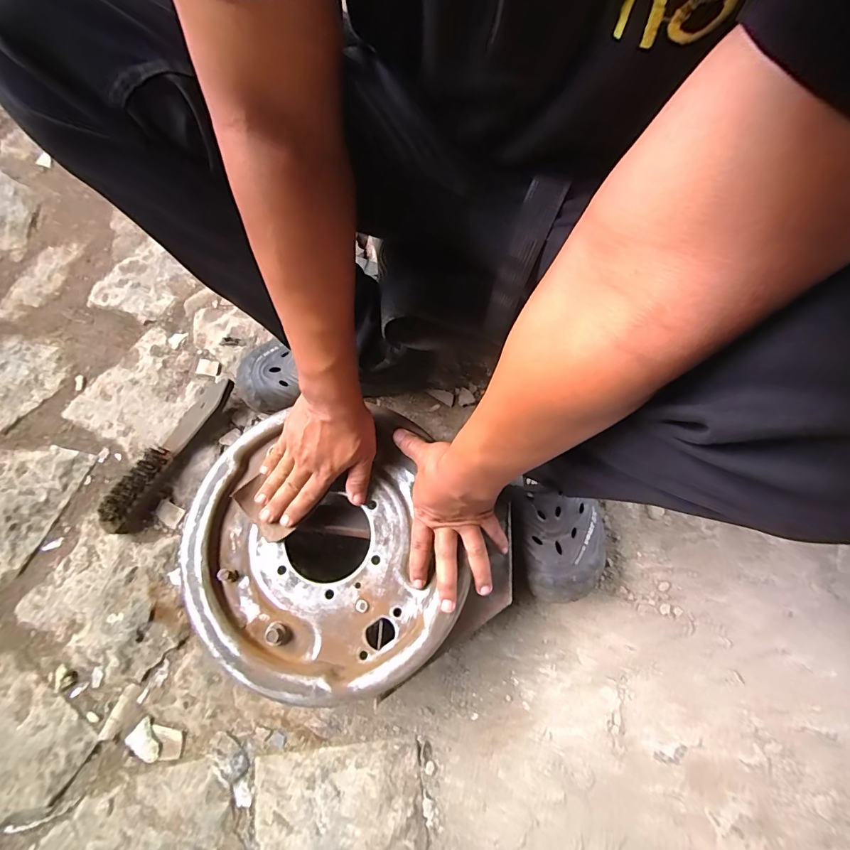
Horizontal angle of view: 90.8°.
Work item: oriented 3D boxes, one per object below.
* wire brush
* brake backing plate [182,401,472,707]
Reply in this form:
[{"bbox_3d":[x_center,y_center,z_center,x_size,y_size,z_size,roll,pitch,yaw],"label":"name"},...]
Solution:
[{"bbox_3d":[-0.333,0.035,0.551,0.028,0.048,0.229,31,74,10],"label":"wire brush"},{"bbox_3d":[-0.108,0.126,0.433,0.276,0.035,0.279,0,68,-1],"label":"brake backing plate"}]

